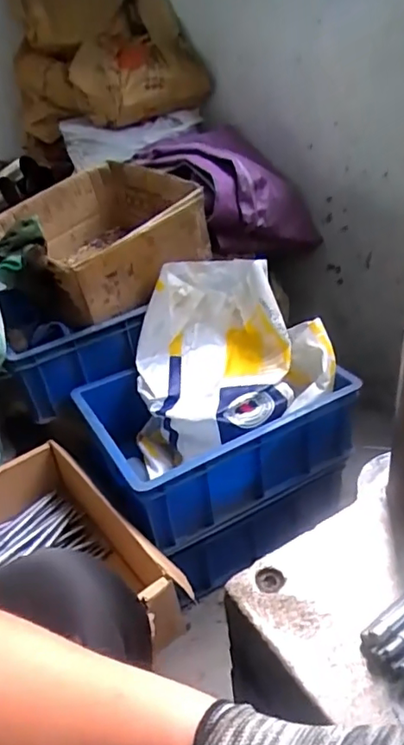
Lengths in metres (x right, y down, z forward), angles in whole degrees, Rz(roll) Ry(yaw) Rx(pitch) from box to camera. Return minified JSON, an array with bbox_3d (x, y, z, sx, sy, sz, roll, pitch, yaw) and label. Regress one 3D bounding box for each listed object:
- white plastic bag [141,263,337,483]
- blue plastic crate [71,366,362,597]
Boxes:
[{"bbox_3d":[0.048,-0.012,0.949,0.323,0.250,0.309,-2,34,6],"label":"white plastic bag"},{"bbox_3d":[0.019,0.108,0.970,0.380,0.200,0.295,-22,37,-21],"label":"blue plastic crate"}]

